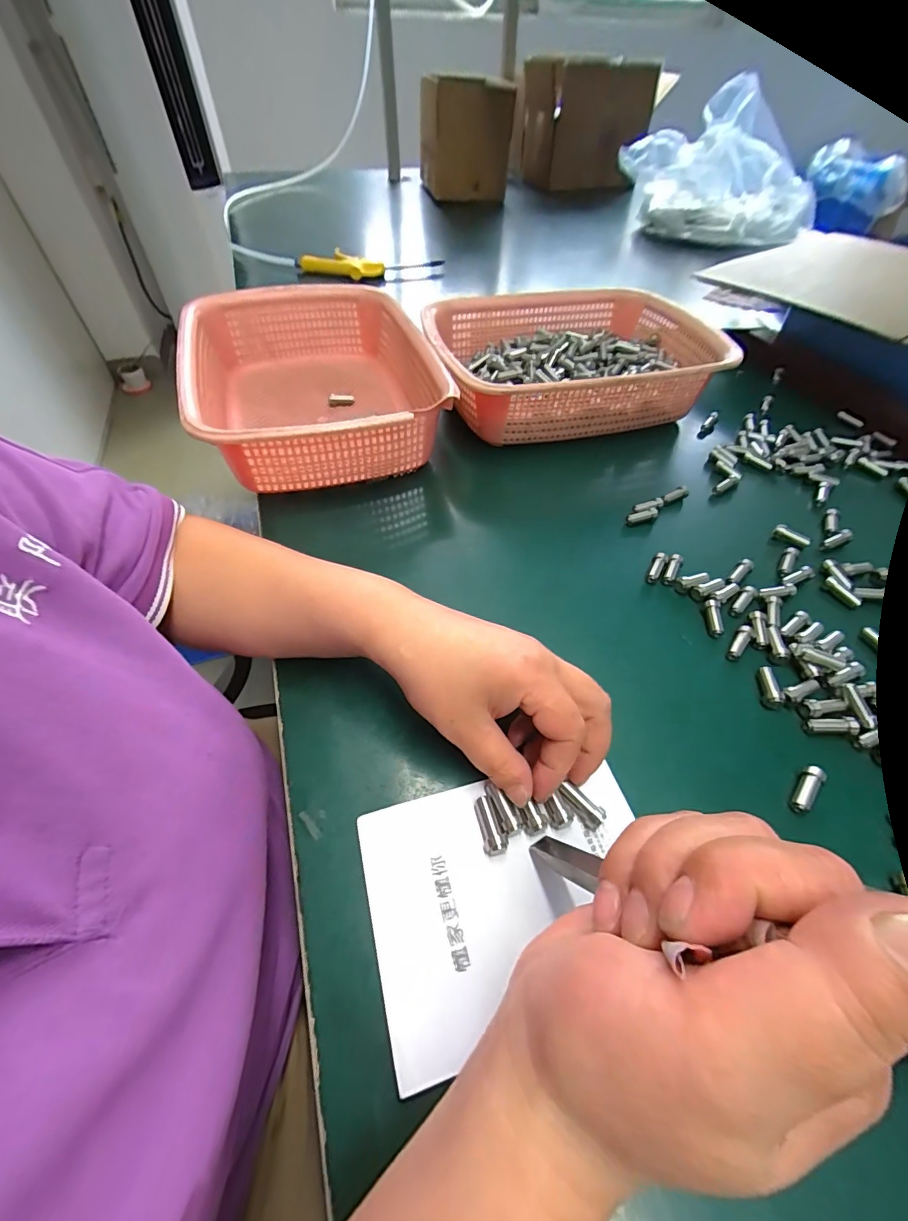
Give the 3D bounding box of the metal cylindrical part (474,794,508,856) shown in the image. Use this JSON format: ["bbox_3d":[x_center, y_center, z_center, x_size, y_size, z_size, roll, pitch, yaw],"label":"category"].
[{"bbox_3d":[0.018,0.109,0.230,0.010,0.010,0.027,-15,53,-11],"label":"metal cylindrical part"}]

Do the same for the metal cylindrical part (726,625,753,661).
[{"bbox_3d":[0.193,0.022,0.305,0.009,0.007,0.028,30,57,22],"label":"metal cylindrical part"}]

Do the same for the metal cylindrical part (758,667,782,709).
[{"bbox_3d":[0.198,0.047,0.284,0.009,0.006,0.027,8,52,7],"label":"metal cylindrical part"}]

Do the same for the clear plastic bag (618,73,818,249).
[{"bbox_3d":[0.504,-0.813,0.845,0.336,0.212,0.236,25,56,19],"label":"clear plastic bag"}]

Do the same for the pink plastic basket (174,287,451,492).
[{"bbox_3d":[-0.134,-0.218,0.446,0.212,0.089,0.296,-17,54,-13],"label":"pink plastic basket"}]

